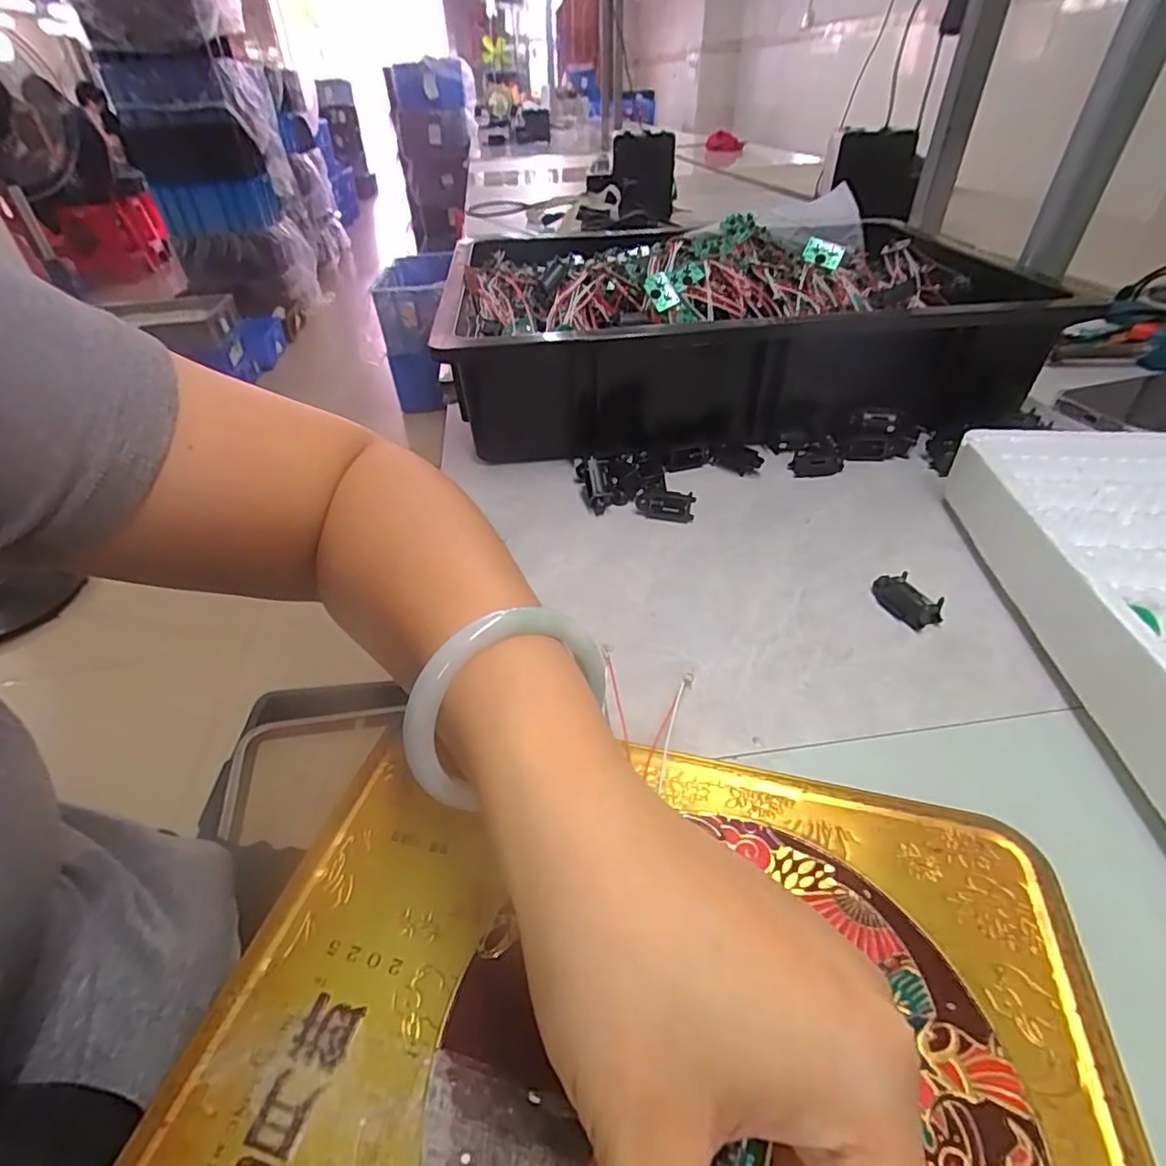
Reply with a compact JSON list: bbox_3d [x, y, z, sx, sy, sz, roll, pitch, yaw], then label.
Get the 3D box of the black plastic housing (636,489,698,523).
[{"bbox_3d":[0.051,-0.048,0.372,0.037,0.017,0.008,13,42,18],"label":"black plastic housing"}]

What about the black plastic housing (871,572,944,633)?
[{"bbox_3d":[0.162,0.007,0.300,0.015,0.013,0.033,-13,41,-13],"label":"black plastic housing"}]

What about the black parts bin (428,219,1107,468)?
[{"bbox_3d":[0.105,-0.205,0.492,0.398,0.110,0.284,-4,40,-2],"label":"black parts bin"}]

